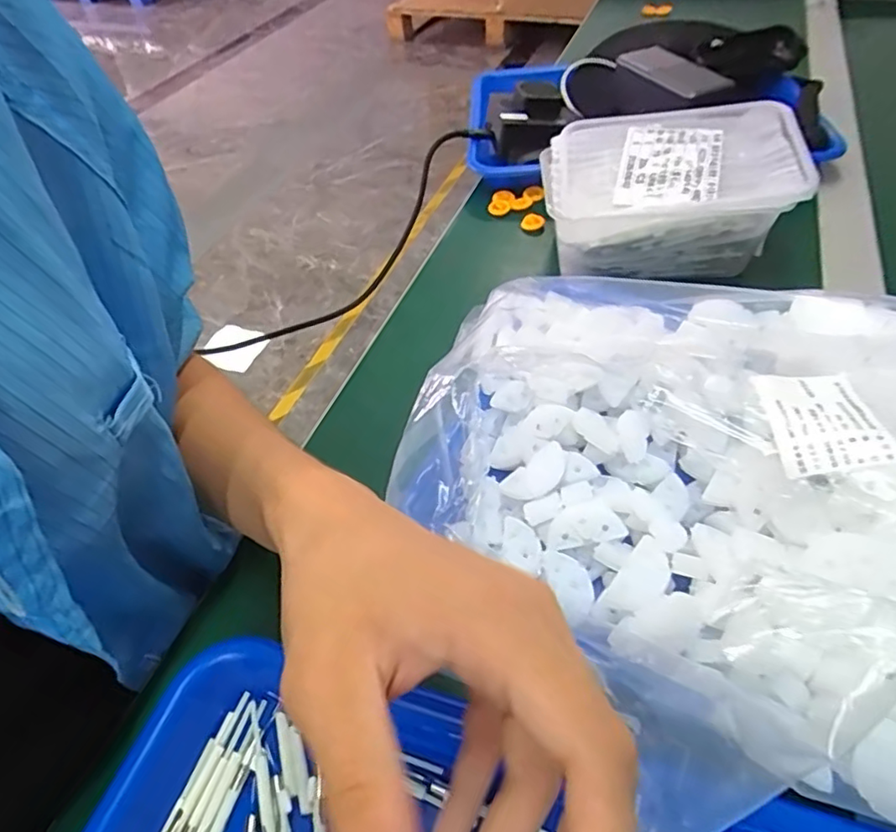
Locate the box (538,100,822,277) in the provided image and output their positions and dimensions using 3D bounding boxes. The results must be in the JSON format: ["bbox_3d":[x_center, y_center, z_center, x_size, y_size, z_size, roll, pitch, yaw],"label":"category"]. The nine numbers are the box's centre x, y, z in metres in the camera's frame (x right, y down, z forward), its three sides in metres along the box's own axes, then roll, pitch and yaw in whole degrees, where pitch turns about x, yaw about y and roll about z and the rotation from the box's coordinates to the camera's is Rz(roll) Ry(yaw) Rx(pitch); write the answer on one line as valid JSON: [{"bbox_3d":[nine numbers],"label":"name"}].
[{"bbox_3d":[0.167,-0.175,0.465,0.180,0.074,0.129,-1,48,4],"label":"box"}]

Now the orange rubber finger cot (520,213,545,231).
[{"bbox_3d":[0.074,-0.170,0.527,0.020,0.013,0.008,14,51,17],"label":"orange rubber finger cot"}]

